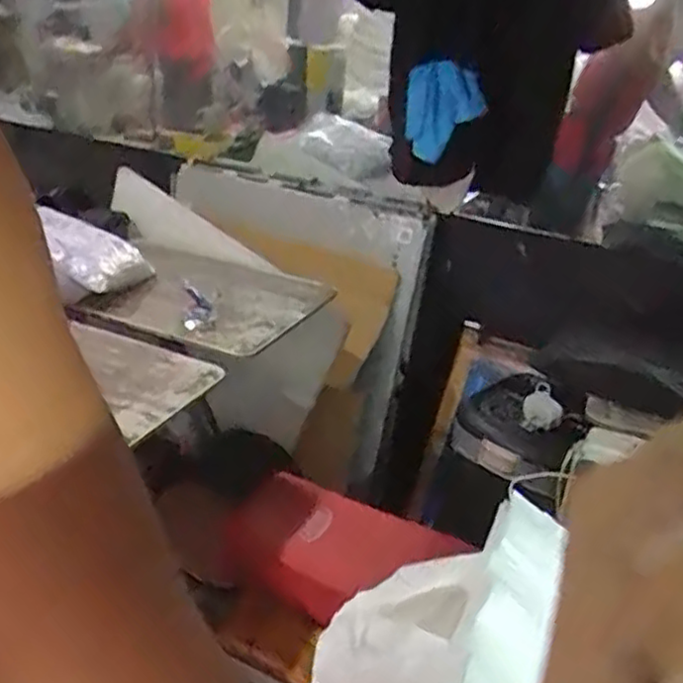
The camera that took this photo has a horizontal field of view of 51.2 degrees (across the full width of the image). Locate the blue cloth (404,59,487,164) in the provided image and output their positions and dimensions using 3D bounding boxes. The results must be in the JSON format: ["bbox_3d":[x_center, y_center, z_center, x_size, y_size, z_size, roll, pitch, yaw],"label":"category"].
[{"bbox_3d":[0.204,-0.506,1.522,0.073,0.175,0.185,-23,80,-44],"label":"blue cloth"}]

